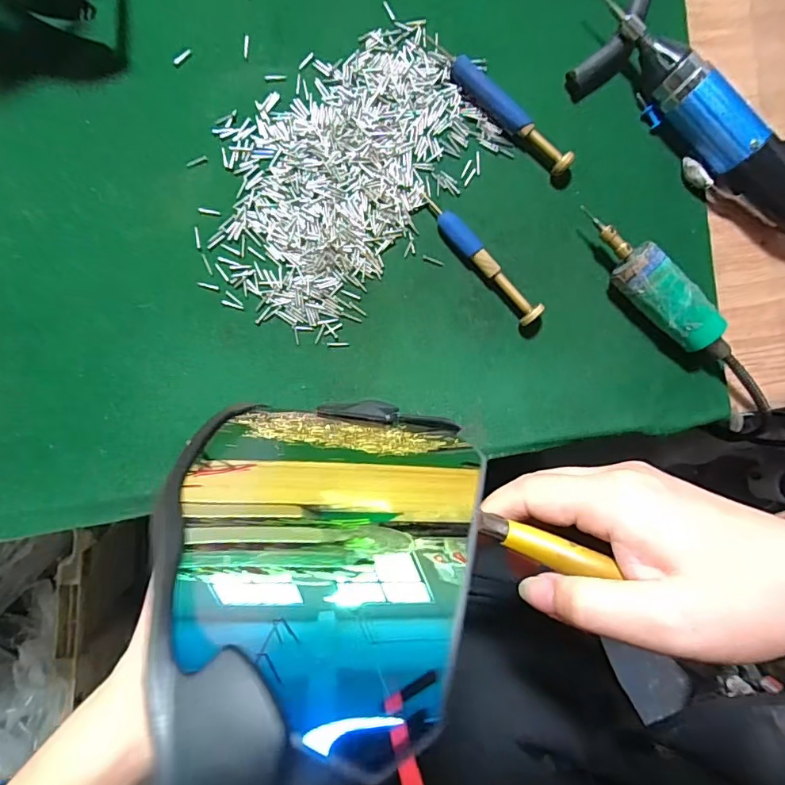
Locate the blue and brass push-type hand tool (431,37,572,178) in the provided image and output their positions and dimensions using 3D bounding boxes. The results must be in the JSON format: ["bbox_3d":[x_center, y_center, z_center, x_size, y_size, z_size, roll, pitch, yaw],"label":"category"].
[{"bbox_3d":[0.061,-0.165,0.285,0.105,0.015,0.010,42,86,-4],"label":"blue and brass push-type hand tool"}]

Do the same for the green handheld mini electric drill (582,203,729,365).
[{"bbox_3d":[0.151,-0.058,0.285,0.109,0.029,0.024,40,86,-4],"label":"green handheld mini electric drill"}]

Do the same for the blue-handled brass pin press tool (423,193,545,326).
[{"bbox_3d":[0.050,-0.076,0.283,0.012,0.015,0.091,-44,93,-5],"label":"blue-handled brass pin press tool"}]

